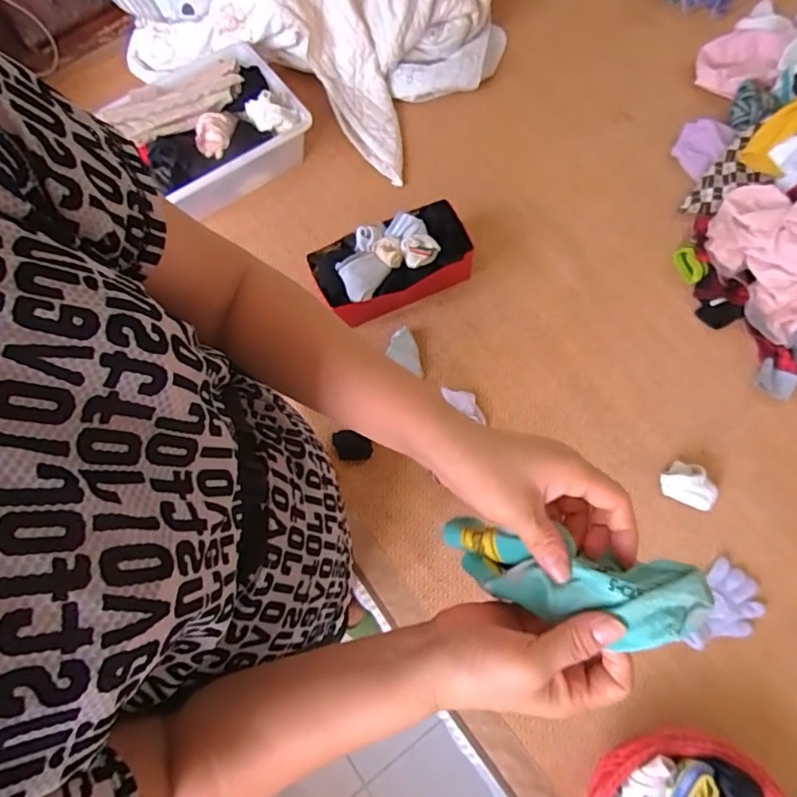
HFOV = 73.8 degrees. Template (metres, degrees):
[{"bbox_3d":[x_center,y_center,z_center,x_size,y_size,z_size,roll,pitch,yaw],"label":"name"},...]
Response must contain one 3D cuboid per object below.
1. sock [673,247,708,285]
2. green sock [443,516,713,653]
[{"bbox_3d":[0.545,-0.250,0.993,0.038,0.027,0.068,-18,72,-4],"label":"sock"},{"bbox_3d":[0.102,0.116,0.340,0.163,0.021,0.051,4,68,38],"label":"green sock"}]

